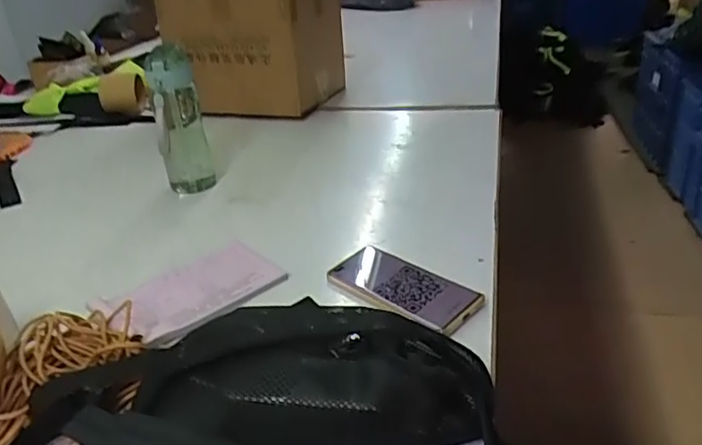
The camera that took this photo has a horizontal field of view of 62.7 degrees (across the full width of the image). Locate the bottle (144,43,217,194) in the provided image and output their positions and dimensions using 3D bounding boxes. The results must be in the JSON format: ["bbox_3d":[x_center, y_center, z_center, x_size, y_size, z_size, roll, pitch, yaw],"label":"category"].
[{"bbox_3d":[-0.256,-0.145,0.868,0.068,0.220,0.065,-7,29,-7],"label":"bottle"}]

